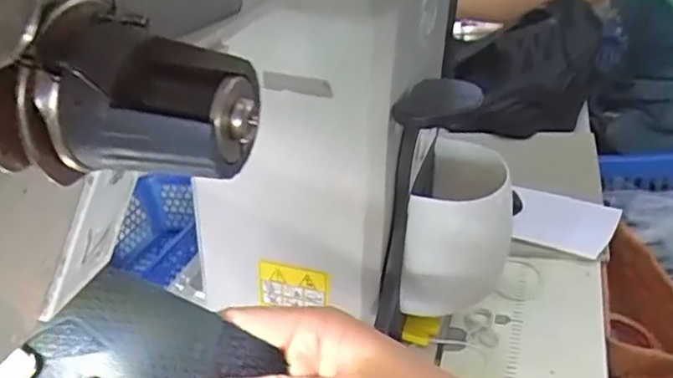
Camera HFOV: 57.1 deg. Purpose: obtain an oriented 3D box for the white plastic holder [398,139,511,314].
[{"bbox_3d":[0.088,0.026,0.443,0.072,0.092,0.115,-1,29,13],"label":"white plastic holder"}]

